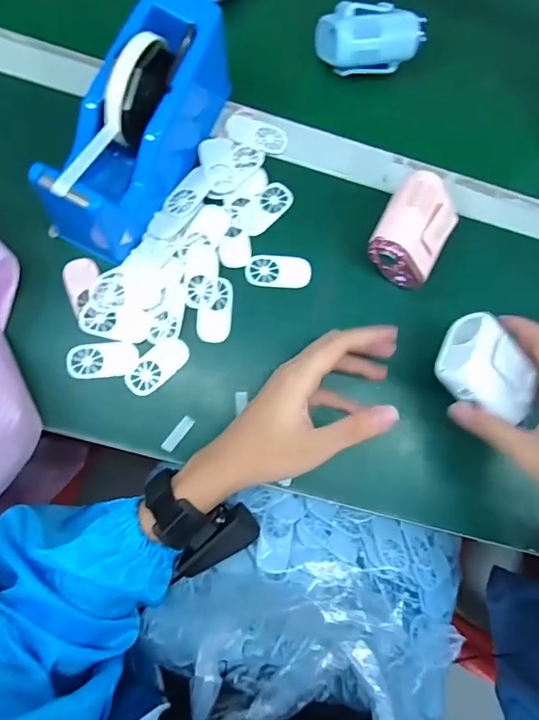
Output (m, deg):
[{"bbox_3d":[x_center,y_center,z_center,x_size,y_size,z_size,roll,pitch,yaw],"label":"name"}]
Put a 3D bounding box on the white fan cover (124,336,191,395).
[{"bbox_3d":[-0.097,0.005,0.410,0.059,0.004,0.028,-42,88,-8],"label":"white fan cover"}]

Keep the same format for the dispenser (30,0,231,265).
[{"bbox_3d":[-0.108,-0.185,0.383,0.071,0.101,0.208,27,81,-1],"label":"dispenser"}]

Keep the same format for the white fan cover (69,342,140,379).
[{"bbox_3d":[-0.142,0.000,0.405,0.058,0.004,0.030,-6,83,-6],"label":"white fan cover"}]

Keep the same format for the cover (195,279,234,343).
[{"bbox_3d":[-0.047,-0.044,0.419,0.029,0.004,0.058,6,82,-4],"label":"cover"}]

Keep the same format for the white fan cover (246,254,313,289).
[{"bbox_3d":[0.009,-0.081,0.432,0.059,0.004,0.031,5,82,-4],"label":"white fan cover"}]

